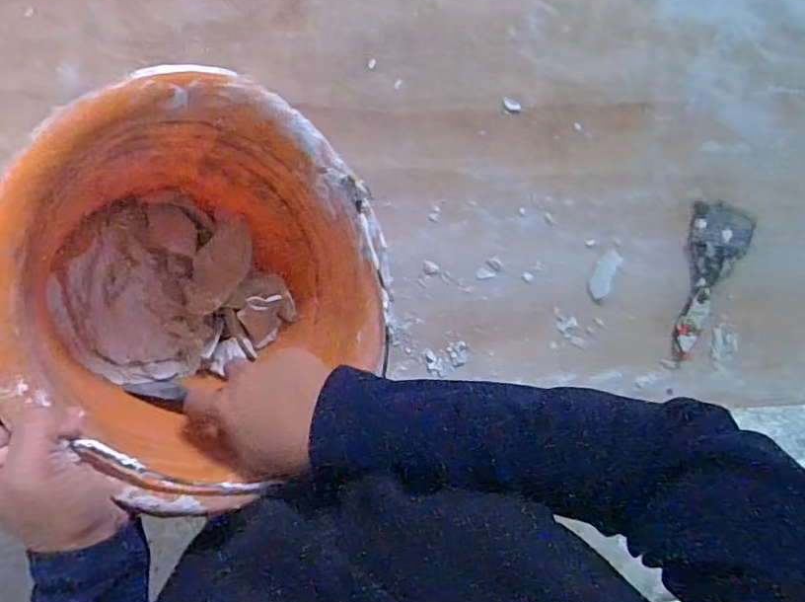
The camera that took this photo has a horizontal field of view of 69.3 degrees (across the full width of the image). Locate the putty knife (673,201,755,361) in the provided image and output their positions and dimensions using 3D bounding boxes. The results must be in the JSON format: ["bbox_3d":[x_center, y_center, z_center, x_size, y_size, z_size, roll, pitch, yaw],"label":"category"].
[{"bbox_3d":[0.324,-0.018,0.606,0.064,0.021,0.161,11,88,-8],"label":"putty knife"}]

